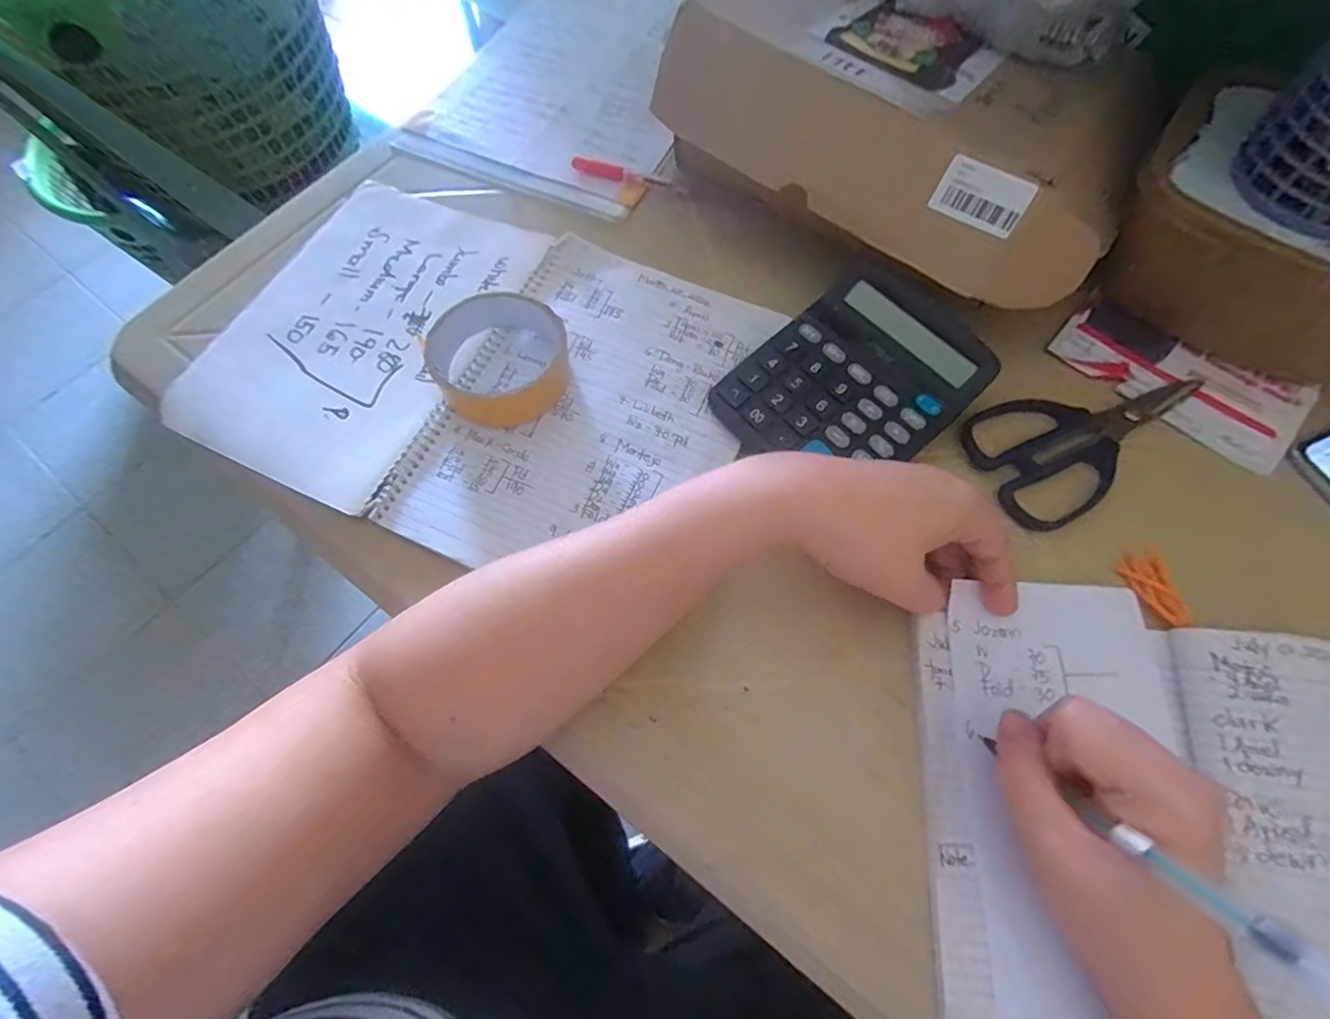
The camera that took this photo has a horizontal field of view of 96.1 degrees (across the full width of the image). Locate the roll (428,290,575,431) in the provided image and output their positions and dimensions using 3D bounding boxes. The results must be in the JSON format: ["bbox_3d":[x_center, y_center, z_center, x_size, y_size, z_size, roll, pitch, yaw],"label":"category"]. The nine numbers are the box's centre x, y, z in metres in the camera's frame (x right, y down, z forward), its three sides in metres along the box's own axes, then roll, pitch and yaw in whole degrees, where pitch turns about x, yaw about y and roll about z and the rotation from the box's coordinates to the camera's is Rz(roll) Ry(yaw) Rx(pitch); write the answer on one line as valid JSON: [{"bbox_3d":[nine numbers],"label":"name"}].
[{"bbox_3d":[-0.105,-0.099,0.385,0.085,0.035,0.086,-1,67,2],"label":"roll"}]

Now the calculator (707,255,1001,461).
[{"bbox_3d":[0.118,-0.081,0.374,0.150,0.029,0.116,-40,71,-14],"label":"calculator"}]

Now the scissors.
[{"bbox_3d":[0.265,-0.052,0.375,0.157,0.006,0.081,-29,69,-10],"label":"scissors"}]

